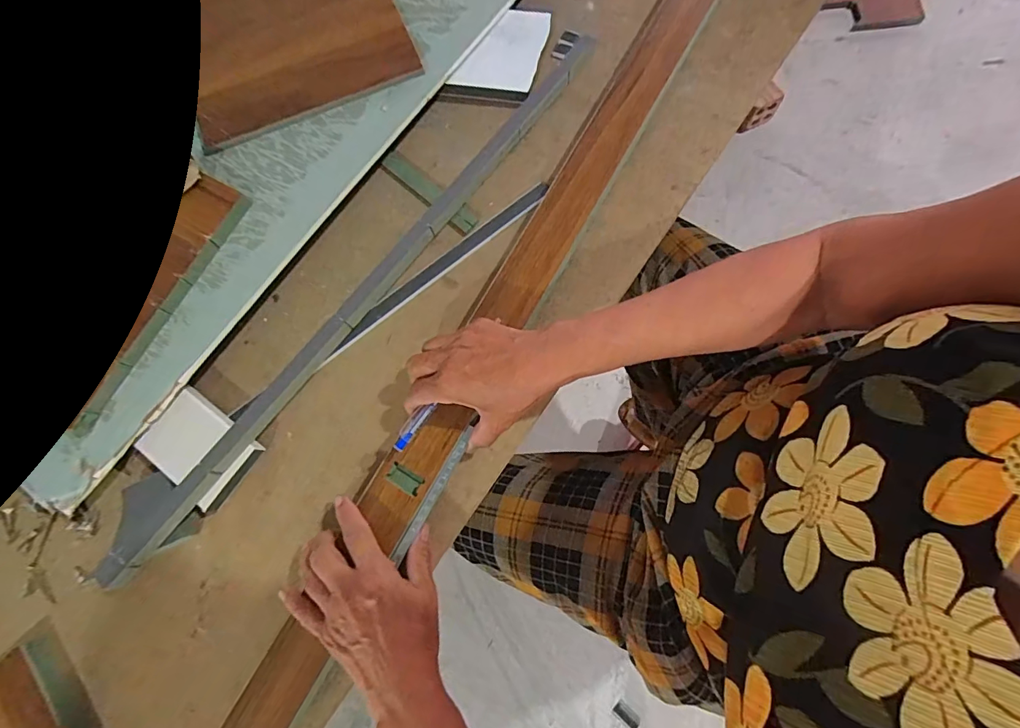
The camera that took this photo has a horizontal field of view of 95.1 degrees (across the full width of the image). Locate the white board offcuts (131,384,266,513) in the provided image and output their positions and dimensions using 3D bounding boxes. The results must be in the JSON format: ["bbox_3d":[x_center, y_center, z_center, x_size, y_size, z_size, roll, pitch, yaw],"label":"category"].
[{"bbox_3d":[-0.291,0.079,0.439,0.099,0.027,0.070,34,82,13],"label":"white board offcuts"}]

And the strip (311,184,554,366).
[{"bbox_3d":[-0.073,-0.098,0.480,0.283,0.010,0.019,-40,75,-4],"label":"strip"}]

